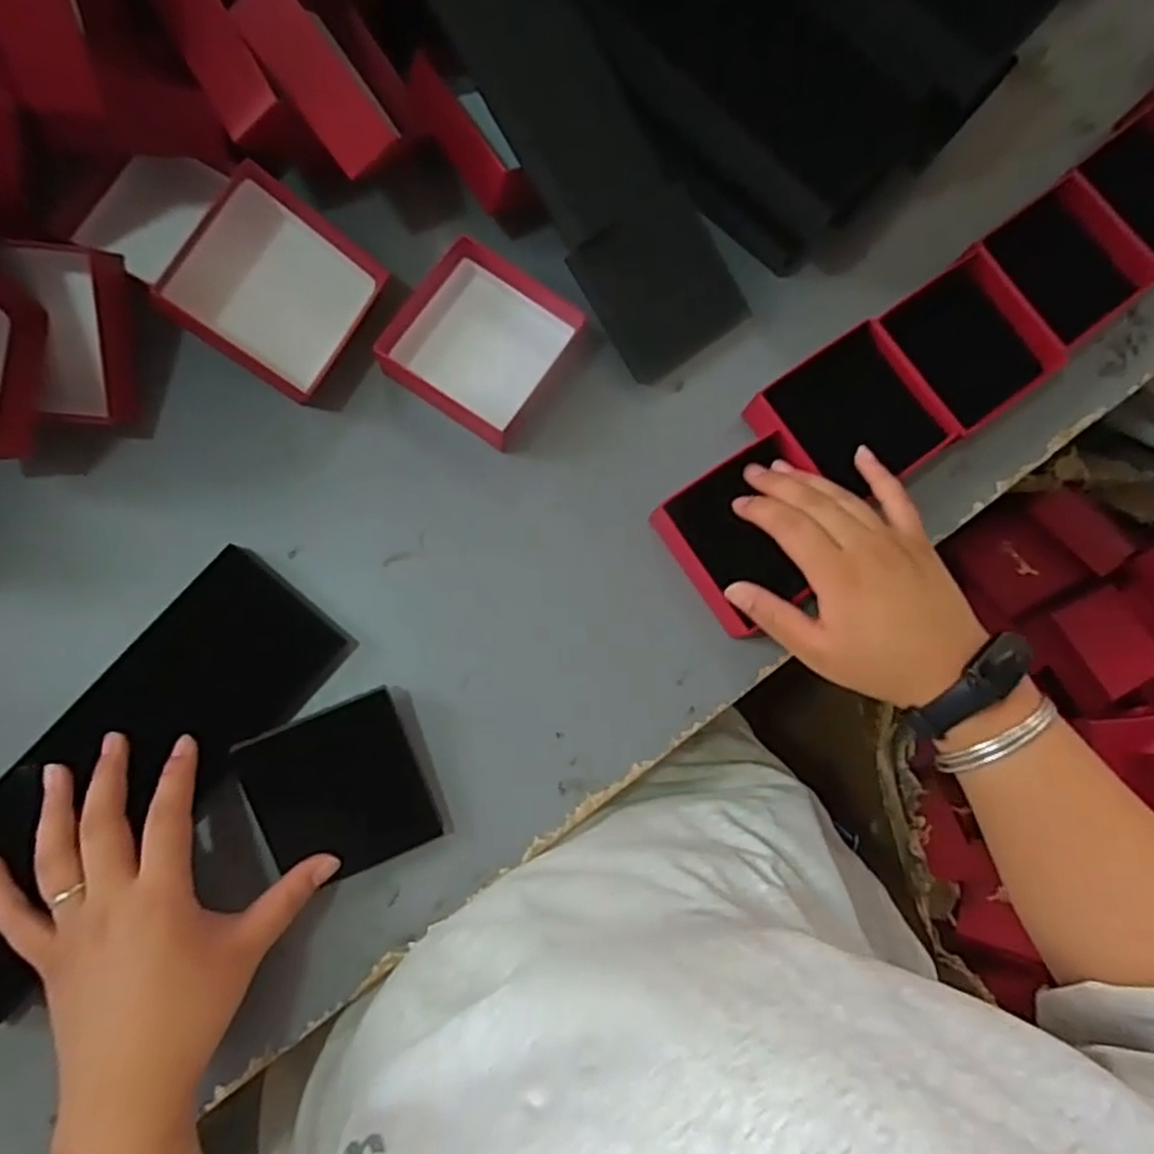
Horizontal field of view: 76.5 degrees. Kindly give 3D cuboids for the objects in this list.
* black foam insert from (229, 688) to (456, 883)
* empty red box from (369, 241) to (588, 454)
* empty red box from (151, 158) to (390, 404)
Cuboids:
[{"bbox_3d":[-0.124,0.112,0.389,0.091,0.027,0.085,-19,85,-7],"label":"black foam insert"},{"bbox_3d":[-0.055,-0.135,0.424,0.087,0.027,0.089,33,81,-1],"label":"empty red box"},{"bbox_3d":[-0.163,-0.157,0.398,0.090,0.023,0.091,30,76,-26],"label":"empty red box"}]

